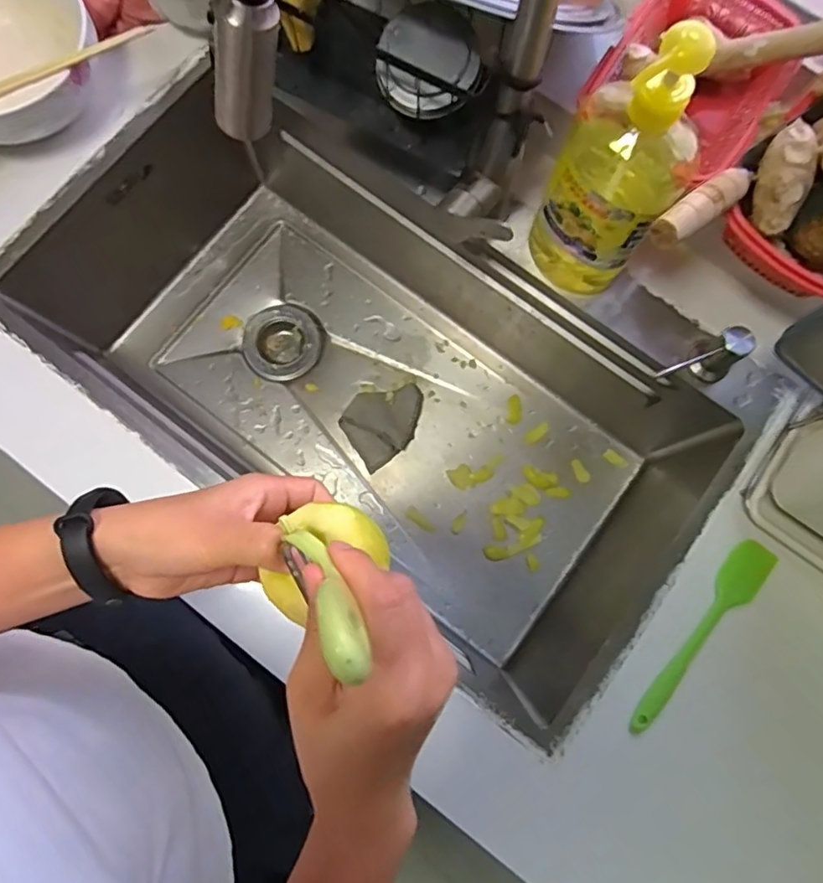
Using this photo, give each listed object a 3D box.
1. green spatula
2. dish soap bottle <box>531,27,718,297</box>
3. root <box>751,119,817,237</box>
[{"bbox_3d":[0.271,0.183,0.535,0.033,0.017,0.210,40,80,6],"label":"green spatula"},{"bbox_3d":[0.169,-0.214,0.484,0.101,0.270,0.063,24,79,4],"label":"dish soap bottle"},{"bbox_3d":[0.308,-0.218,0.474,0.032,0.027,0.085,7,107,0],"label":"root"}]

